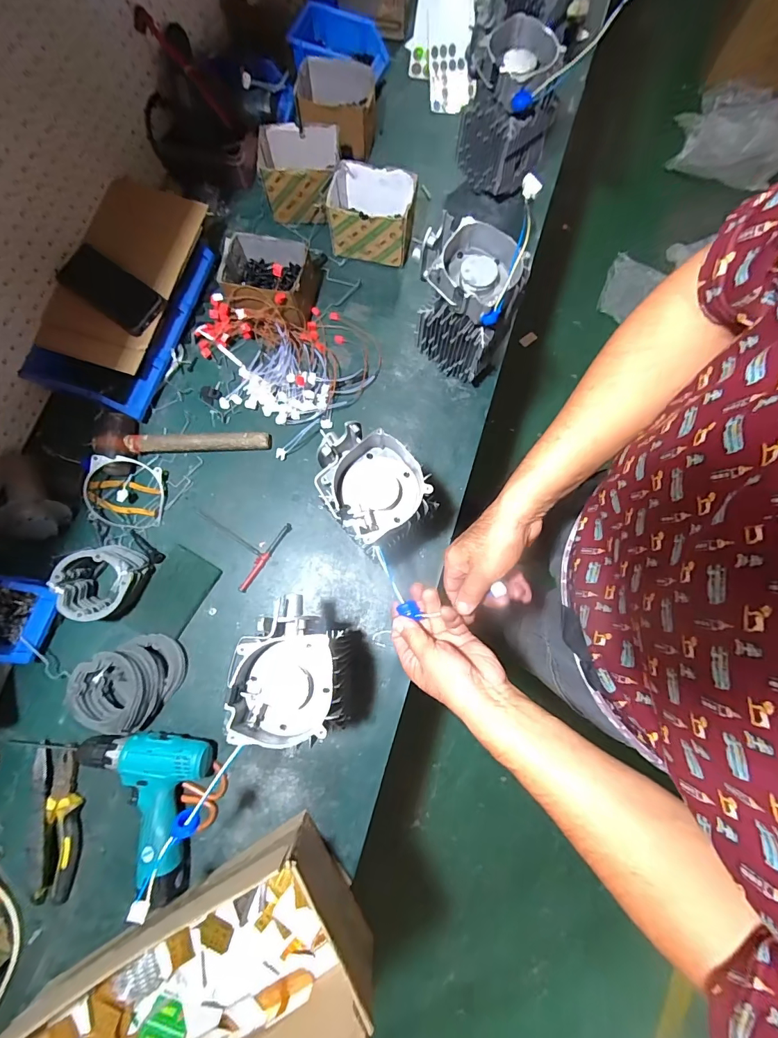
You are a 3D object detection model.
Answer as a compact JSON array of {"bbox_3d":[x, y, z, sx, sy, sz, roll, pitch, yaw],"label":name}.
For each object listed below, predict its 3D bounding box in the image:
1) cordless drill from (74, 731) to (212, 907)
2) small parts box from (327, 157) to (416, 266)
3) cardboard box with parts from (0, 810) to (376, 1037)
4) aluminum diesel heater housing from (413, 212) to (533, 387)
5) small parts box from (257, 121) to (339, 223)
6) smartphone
[{"bbox_3d":[-0.355,0.399,0.564,0.178,0.066,0.187,7,78,2],"label":"cordless drill"},{"bbox_3d":[-0.029,-0.547,0.742,0.144,0.102,0.111,8,78,2],"label":"small parts box"},{"bbox_3d":[-0.250,0.582,0.486,0.437,0.132,0.207,-30,80,-6],"label":"cardboard box with parts"},{"bbox_3d":[0.113,-0.329,0.643,0.155,0.215,0.118,33,80,7],"label":"aluminum diesel heater housing"},{"bbox_3d":[-0.165,-0.635,0.752,0.151,0.091,0.120,-2,78,0],"label":"small parts box"},{"bbox_3d":[-0.434,-0.358,0.634,0.150,0.015,0.080,35,86,-9],"label":"smartphone"}]

